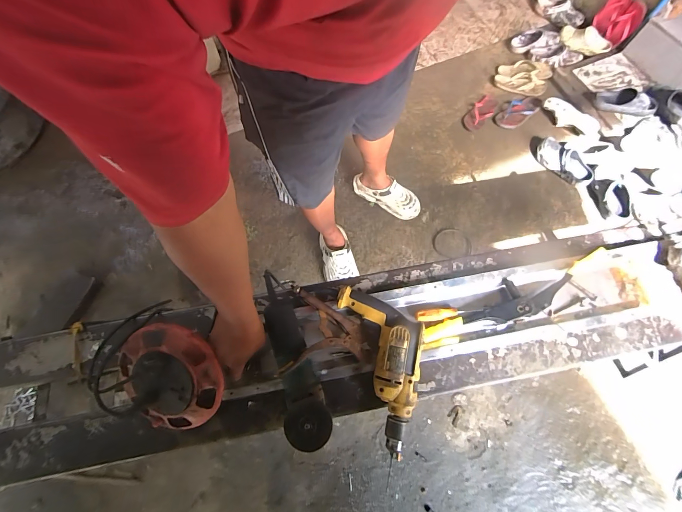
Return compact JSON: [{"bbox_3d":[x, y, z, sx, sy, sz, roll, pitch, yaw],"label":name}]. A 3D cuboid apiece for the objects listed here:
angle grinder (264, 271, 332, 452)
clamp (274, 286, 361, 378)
[{"bbox_3d":[-0.095,0.191,0.587,0.075,0.075,0.302,-19,69,-7],"label":"angle grinder"},{"bbox_3d":[-0.029,0.151,0.618,0.159,0.080,0.176,3,68,2],"label":"clamp"}]

